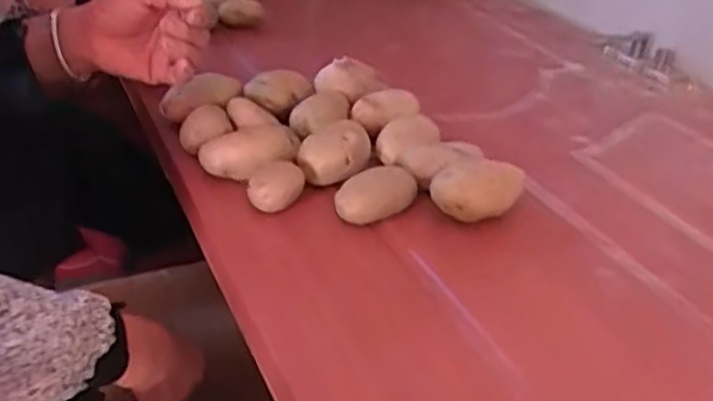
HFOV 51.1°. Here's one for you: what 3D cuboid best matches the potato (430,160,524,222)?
[{"bbox_3d":[0.111,-0.005,0.703,0.076,0.054,0.052,-12,36,-26],"label":"potato"}]

